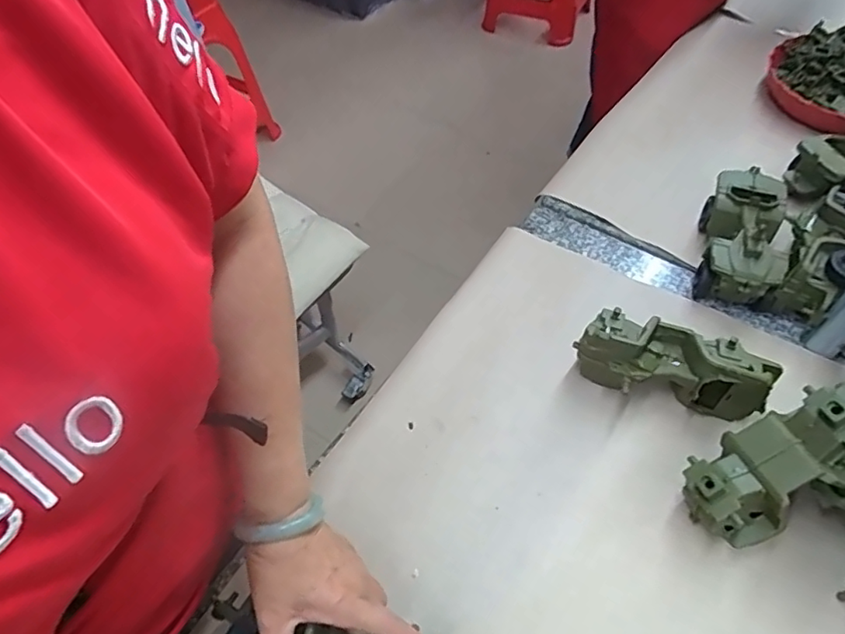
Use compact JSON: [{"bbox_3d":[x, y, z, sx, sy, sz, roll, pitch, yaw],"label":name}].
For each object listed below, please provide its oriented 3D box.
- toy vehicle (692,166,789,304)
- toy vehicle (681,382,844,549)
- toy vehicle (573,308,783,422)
[{"bbox_3d":[0.379,-0.093,0.671,0.084,0.081,0.183,17,56,14],"label":"toy vehicle"},{"bbox_3d":[0.310,0.118,0.468,0.192,0.056,0.080,-36,55,13],"label":"toy vehicle"},{"bbox_3d":[0.249,0.055,0.565,0.186,0.080,0.073,15,55,13],"label":"toy vehicle"}]

